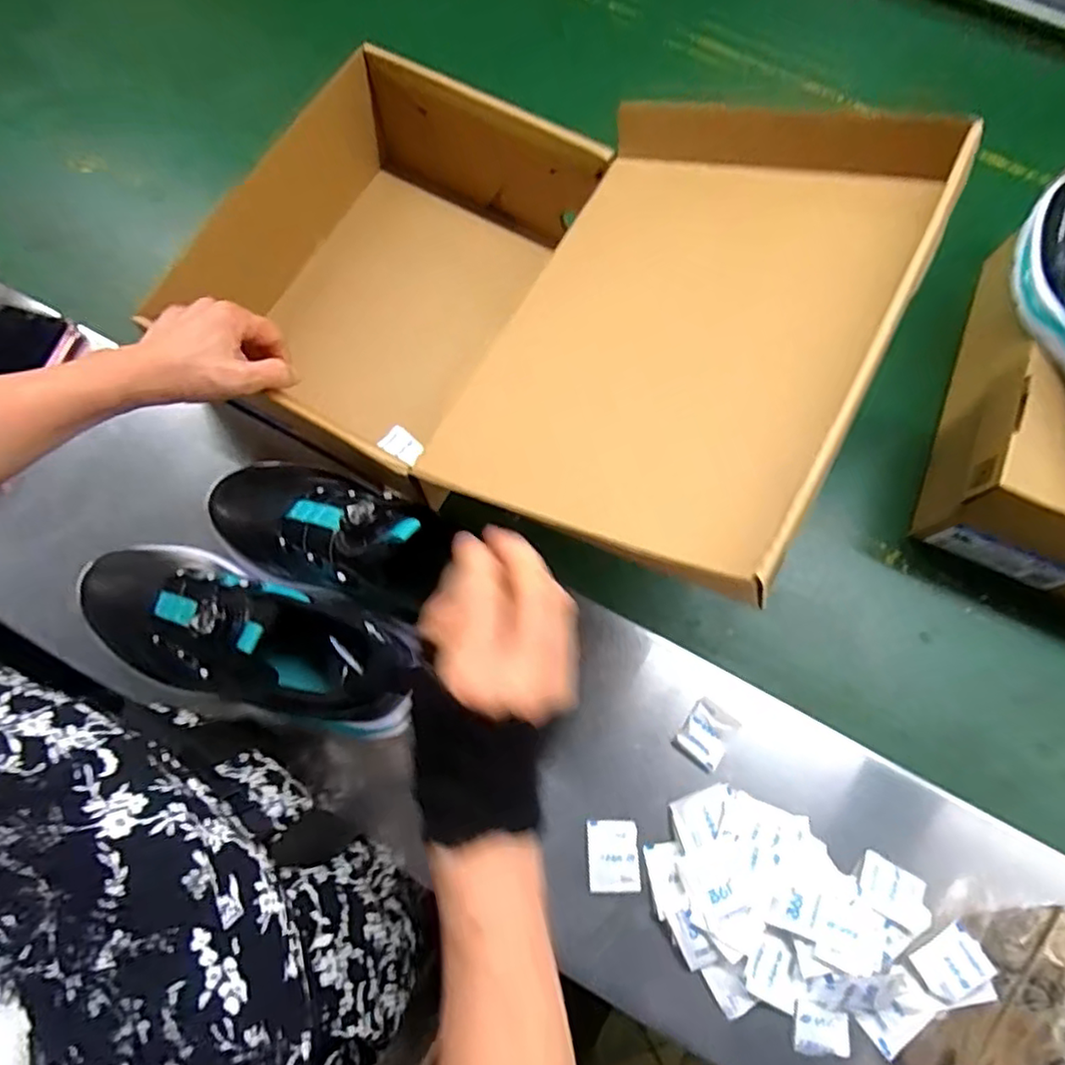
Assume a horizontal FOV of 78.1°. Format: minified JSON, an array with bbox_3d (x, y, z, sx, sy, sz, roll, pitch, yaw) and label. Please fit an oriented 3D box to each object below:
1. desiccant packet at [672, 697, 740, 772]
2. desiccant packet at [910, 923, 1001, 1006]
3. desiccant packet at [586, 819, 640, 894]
[{"bbox_3d":[0.130,0.150,0.489,0.035,0.007,0.043,37,76,10],"label":"desiccant packet"},{"bbox_3d":[0.286,0.294,0.447,0.048,0.010,0.035,-24,75,-8],"label":"desiccant packet"},{"bbox_3d":[0.057,0.229,0.462,0.035,0.004,0.046,-1,73,-1],"label":"desiccant packet"}]

